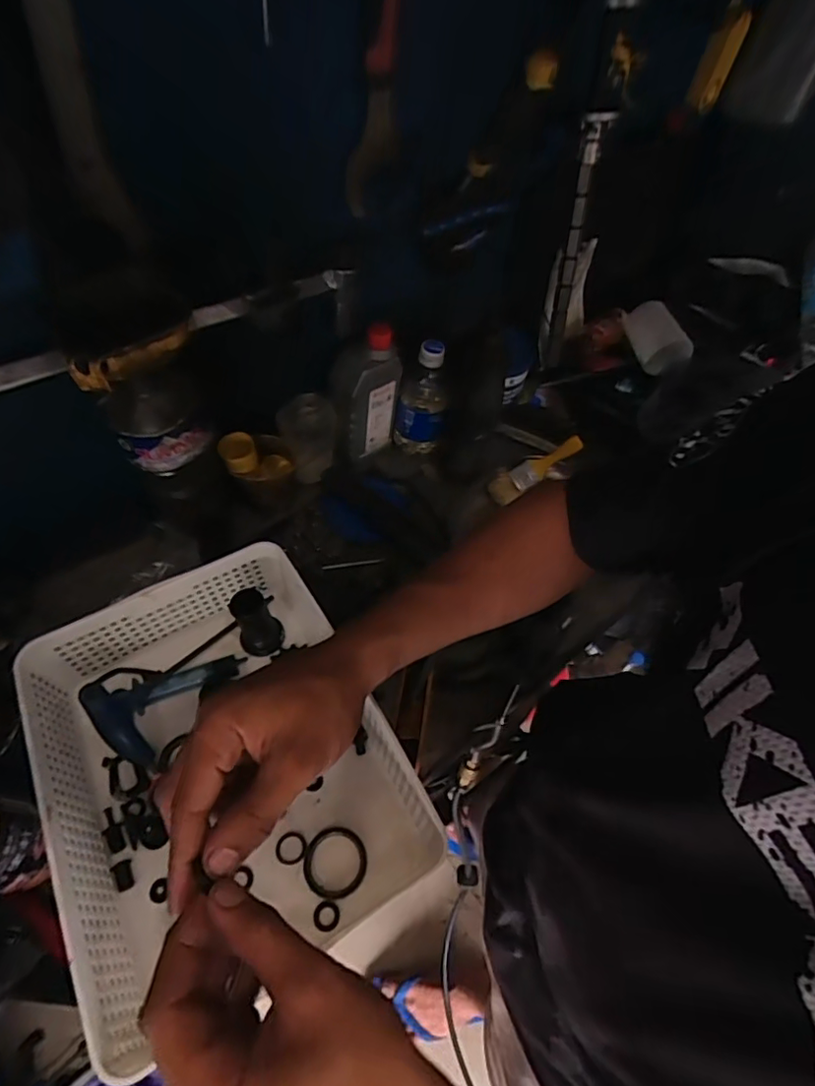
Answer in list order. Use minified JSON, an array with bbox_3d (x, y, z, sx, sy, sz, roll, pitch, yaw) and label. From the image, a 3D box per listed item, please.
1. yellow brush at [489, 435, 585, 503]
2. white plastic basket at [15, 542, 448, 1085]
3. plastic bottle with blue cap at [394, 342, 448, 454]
[{"bbox_3d":[0.172,-0.104,0.741,0.146,0.010,0.037,-36,95,-11],"label":"yellow brush"},{"bbox_3d":[-0.157,0.178,0.467,0.246,0.089,0.315,-24,61,-20],"label":"white plastic basket"},{"bbox_3d":[0.021,-0.190,0.715,0.062,0.159,0.061,11,55,2],"label":"plastic bottle with blue cap"}]

